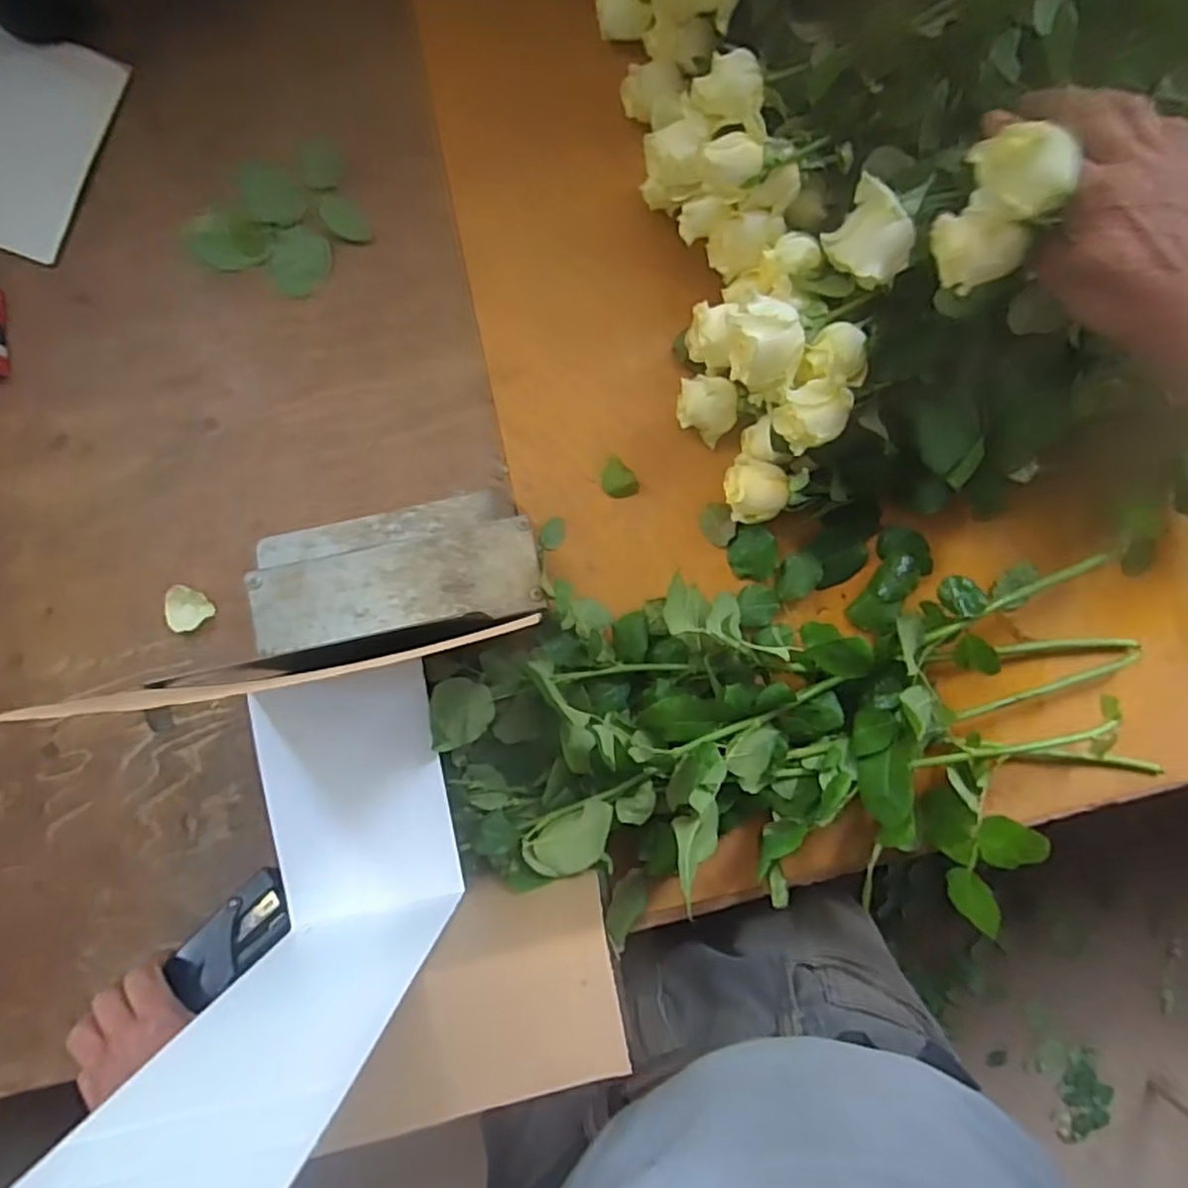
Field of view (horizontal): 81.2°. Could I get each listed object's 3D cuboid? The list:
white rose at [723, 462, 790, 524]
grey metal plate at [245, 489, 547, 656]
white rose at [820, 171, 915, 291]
[{"bbox_3d":[0.124,-0.078,0.543,0.044,0.049,0.044,-7,89,-4],"label":"white rose"},{"bbox_3d":[-0.153,-0.017,0.539,0.213,0.028,0.095,-11,89,-5],"label":"grey metal plate"},{"bbox_3d":[0.186,-0.239,0.466,0.038,0.056,0.057,-29,90,-5],"label":"white rose"}]

